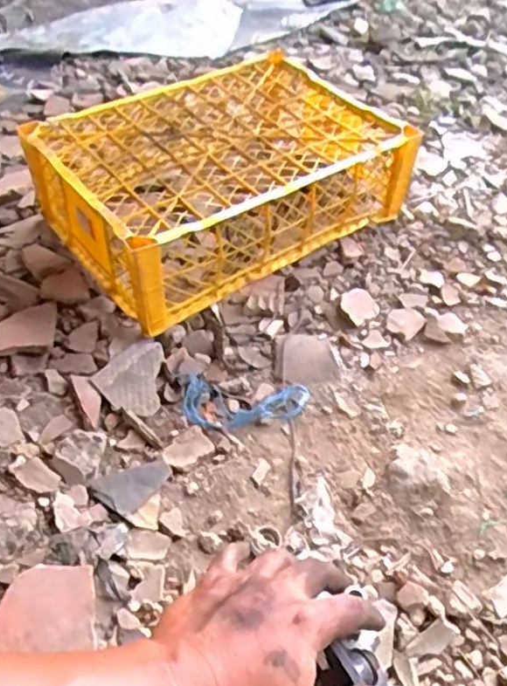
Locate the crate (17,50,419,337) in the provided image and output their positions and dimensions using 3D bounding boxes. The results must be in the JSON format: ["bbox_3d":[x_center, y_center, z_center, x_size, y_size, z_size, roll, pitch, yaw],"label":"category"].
[{"bbox_3d":[-0.040,-0.226,0.872,0.428,0.155,0.305,-29,56,-25],"label":"crate"}]

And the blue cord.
[{"bbox_3d":[-0.010,0.071,0.708,0.139,0.012,0.067,5,49,2],"label":"blue cord"}]

